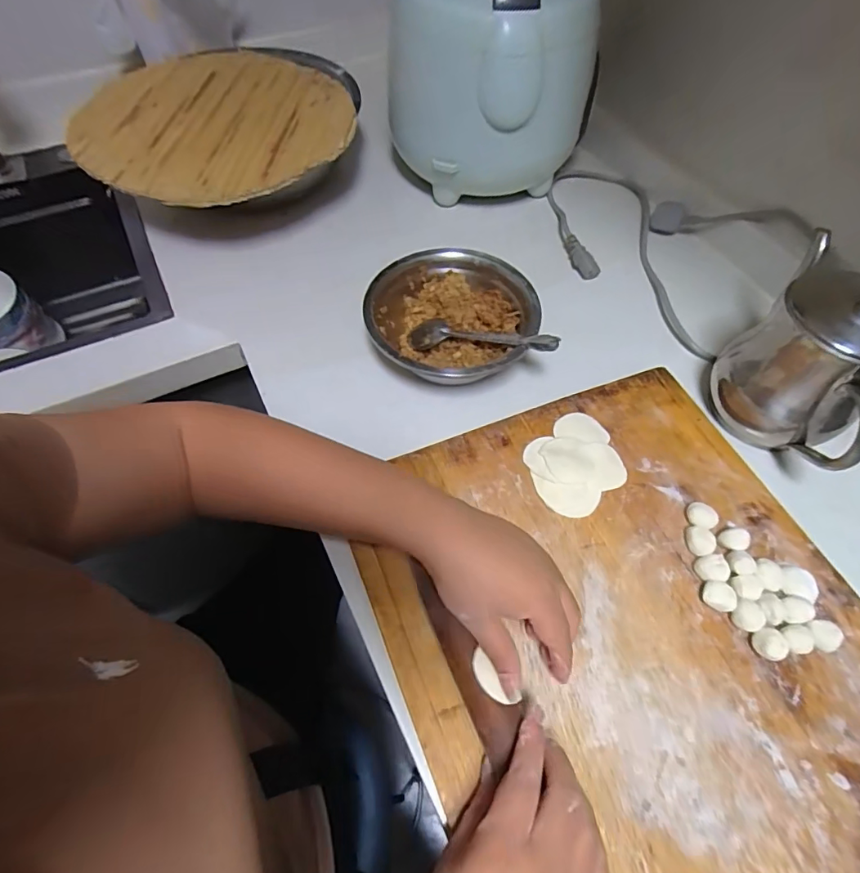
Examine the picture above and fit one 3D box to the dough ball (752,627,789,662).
[{"bbox_3d":[0.246,0.152,0.356,0.019,0.017,0.021,-11,59,-8],"label":"dough ball"}]

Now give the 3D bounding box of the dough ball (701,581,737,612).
[{"bbox_3d":[0.221,0.123,0.375,0.022,0.013,0.021,0,58,-1],"label":"dough ball"}]

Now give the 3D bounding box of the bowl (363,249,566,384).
[{"bbox_3d":[0.023,-0.117,0.508,0.167,0.064,0.167,0,58,-1],"label":"bowl"}]

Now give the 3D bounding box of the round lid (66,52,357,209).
[{"bbox_3d":[-0.259,-0.391,0.600,0.316,0.014,0.326,1,57,-2],"label":"round lid"}]

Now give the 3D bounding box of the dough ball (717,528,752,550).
[{"bbox_3d":[0.247,0.085,0.397,0.019,0.016,0.019,0,58,-1],"label":"dough ball"}]

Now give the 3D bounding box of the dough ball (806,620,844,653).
[{"bbox_3d":[0.289,0.147,0.359,0.021,0.014,0.021,0,58,-1],"label":"dough ball"}]

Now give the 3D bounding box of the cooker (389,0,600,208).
[{"bbox_3d":[0.068,-0.446,0.603,0.225,0.261,0.193,-2,58,-2],"label":"cooker"}]

